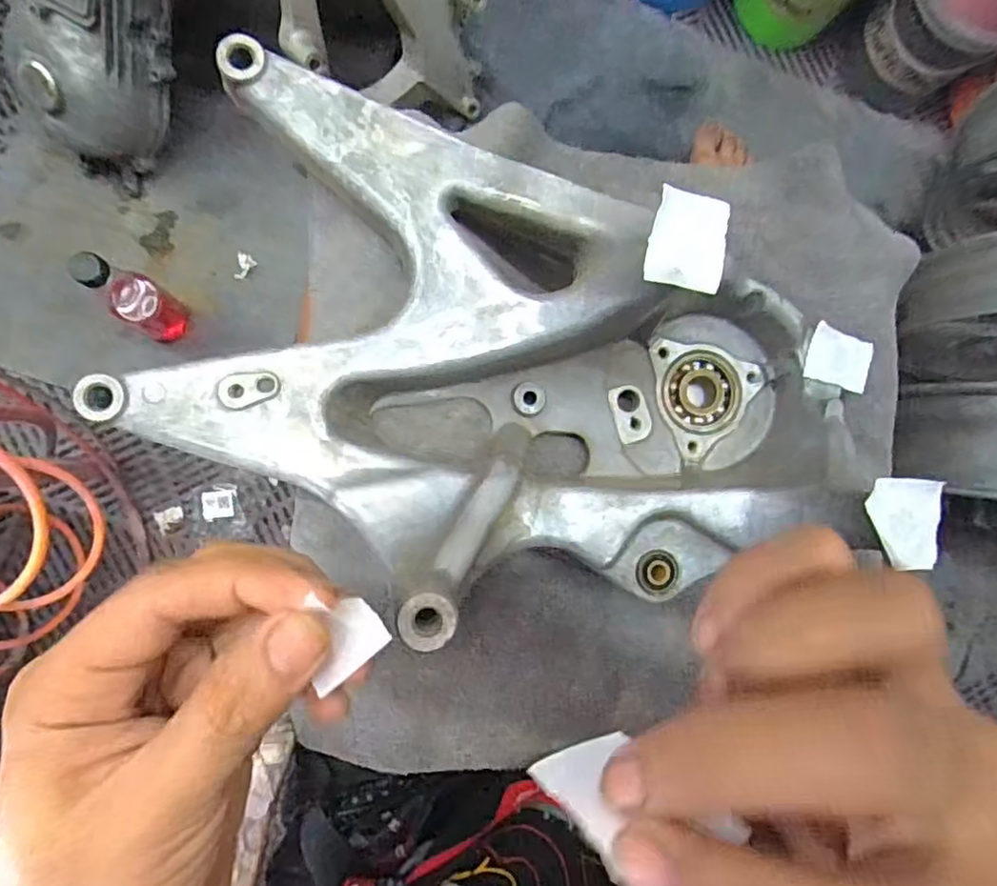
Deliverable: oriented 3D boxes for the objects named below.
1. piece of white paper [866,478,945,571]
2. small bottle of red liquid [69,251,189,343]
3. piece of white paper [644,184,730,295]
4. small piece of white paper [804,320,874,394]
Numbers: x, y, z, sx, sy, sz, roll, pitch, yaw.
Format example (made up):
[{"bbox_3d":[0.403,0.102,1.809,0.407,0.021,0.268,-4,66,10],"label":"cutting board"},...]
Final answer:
[{"bbox_3d":[0.159,0.031,0.245,0.028,0.005,0.033,4,88,-6],"label":"piece of white paper"},{"bbox_3d":[-0.391,-0.152,0.669,0.058,0.195,0.055,0,89,-6],"label":"small bottle of red liquid"},{"bbox_3d":[0.073,-0.077,0.241,0.029,0.007,0.035,10,88,-6],"label":"piece of white paper"},{"bbox_3d":[0.187,-0.046,0.343,0.034,0.004,0.030,17,93,0],"label":"small piece of white paper"}]

